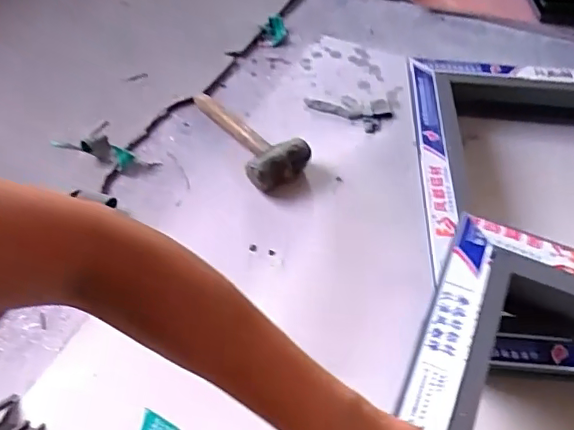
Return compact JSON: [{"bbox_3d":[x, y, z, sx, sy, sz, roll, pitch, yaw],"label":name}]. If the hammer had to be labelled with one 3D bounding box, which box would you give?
[{"bbox_3d":[-0.074,-0.140,0.911,0.097,0.054,0.262,-30,57,-24],"label":"hammer"}]

